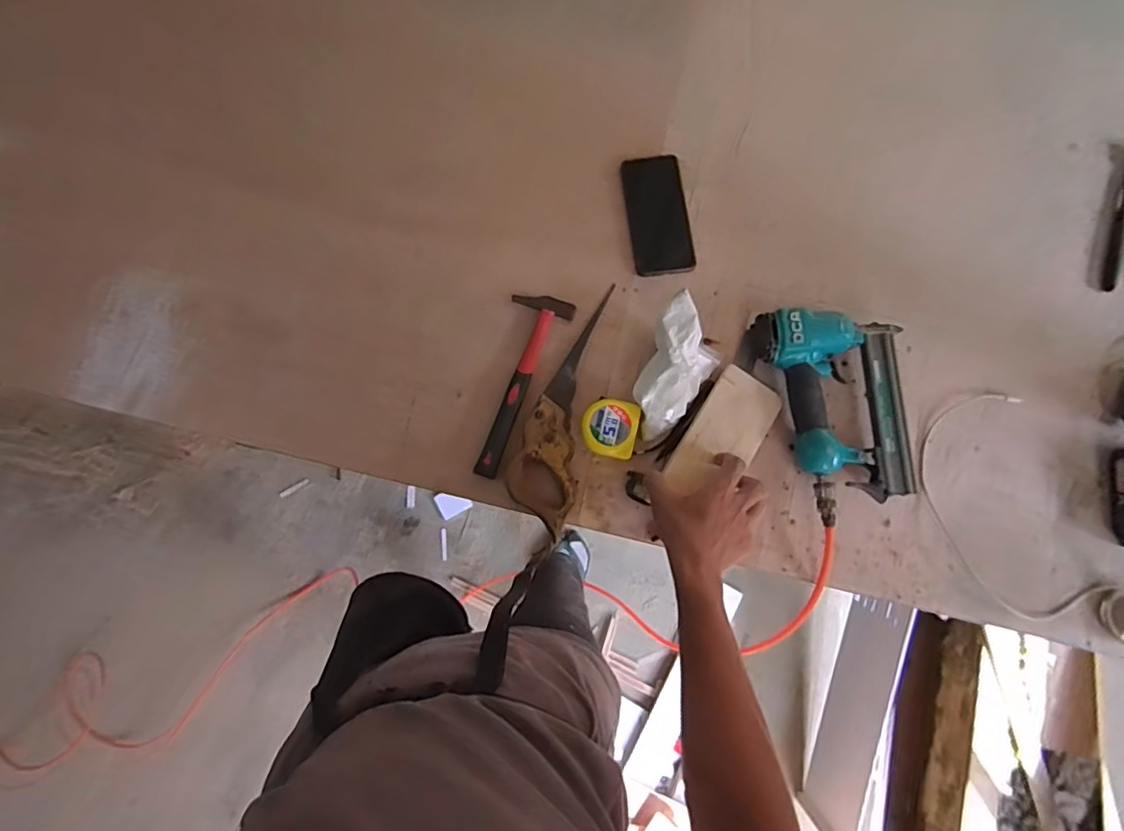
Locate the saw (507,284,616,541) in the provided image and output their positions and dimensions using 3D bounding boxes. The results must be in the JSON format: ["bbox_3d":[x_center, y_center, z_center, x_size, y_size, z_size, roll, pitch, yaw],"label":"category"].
[{"bbox_3d":[0.003,-0.015,0.649,0.077,0.020,0.300,15,78,2],"label":"saw"}]

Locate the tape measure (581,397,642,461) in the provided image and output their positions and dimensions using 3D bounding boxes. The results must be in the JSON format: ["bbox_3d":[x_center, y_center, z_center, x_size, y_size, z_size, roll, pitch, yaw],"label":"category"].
[{"bbox_3d":[0.055,0.015,0.637,0.067,0.039,0.066,16,79,3],"label":"tape measure"}]

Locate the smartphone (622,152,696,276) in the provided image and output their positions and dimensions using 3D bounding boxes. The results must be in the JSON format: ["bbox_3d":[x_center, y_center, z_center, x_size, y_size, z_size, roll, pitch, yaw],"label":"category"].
[{"bbox_3d":[0.127,-0.267,0.708,0.079,0.004,0.167,-6,78,-2],"label":"smartphone"}]

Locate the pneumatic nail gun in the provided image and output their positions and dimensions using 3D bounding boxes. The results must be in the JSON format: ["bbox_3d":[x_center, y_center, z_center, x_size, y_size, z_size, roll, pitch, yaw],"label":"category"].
[{"bbox_3d":[0.336,-0.017,0.634,0.178,0.058,0.251,-14,79,-4],"label":"pneumatic nail gun"}]

